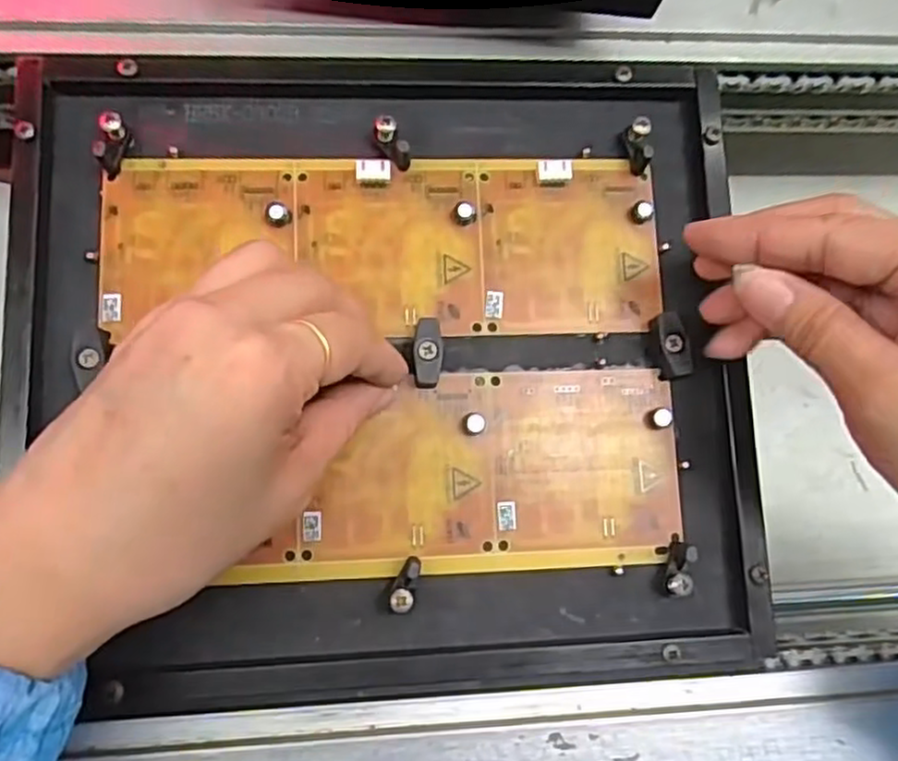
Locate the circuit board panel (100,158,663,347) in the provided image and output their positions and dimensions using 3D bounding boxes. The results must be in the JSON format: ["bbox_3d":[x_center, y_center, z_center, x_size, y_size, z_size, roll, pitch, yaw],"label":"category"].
[{"bbox_3d":[-0.023,-0.052,0.276,0.209,0.007,0.070,-2,82,-5],"label":"circuit board panel"}]

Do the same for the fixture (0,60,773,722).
[{"bbox_3d":[-0.021,-0.009,0.268,0.261,0.015,0.234,-2,82,-5],"label":"fixture"}]

